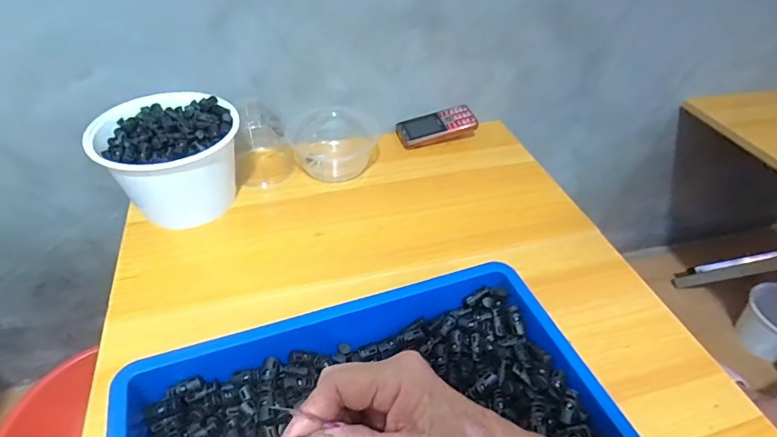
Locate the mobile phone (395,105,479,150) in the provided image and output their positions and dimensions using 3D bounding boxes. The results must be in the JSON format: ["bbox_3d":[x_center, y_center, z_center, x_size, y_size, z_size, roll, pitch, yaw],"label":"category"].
[{"bbox_3d":[0.082,-0.154,0.744,0.130,0.020,0.065,-15,54,-4],"label":"mobile phone"}]

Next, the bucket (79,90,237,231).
[{"bbox_3d":[-0.280,-0.077,0.581,0.158,0.119,0.144,2,43,-2],"label":"bucket"}]

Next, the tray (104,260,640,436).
[{"bbox_3d":[-0.012,0.175,0.353,0.371,0.064,0.279,-14,46,-18],"label":"tray"}]

